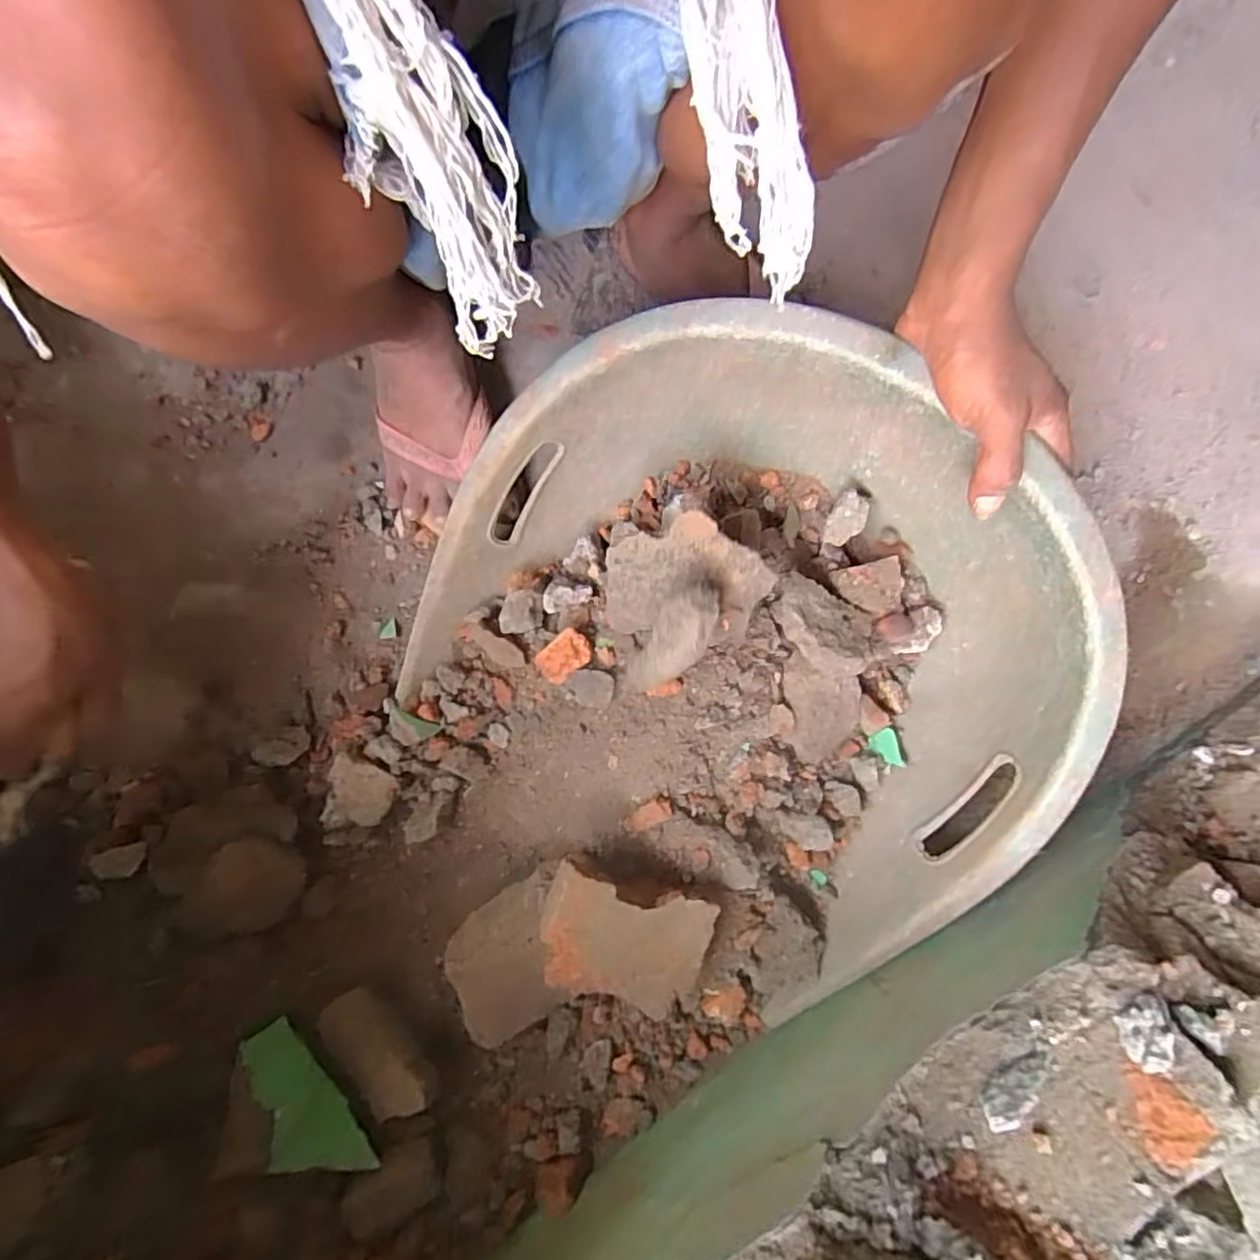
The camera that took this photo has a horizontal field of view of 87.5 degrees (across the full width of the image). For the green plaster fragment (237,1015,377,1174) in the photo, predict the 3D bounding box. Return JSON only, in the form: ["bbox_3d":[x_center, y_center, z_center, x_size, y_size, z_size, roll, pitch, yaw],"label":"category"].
[{"bbox_3d":[-0.218,0.315,0.432,0.110,0.008,0.045,43,48,16],"label":"green plaster fragment"}]

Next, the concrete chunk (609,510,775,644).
[{"bbox_3d":[0.038,-0.037,0.442,0.105,0.030,0.081,4,107,8],"label":"concrete chunk"}]

